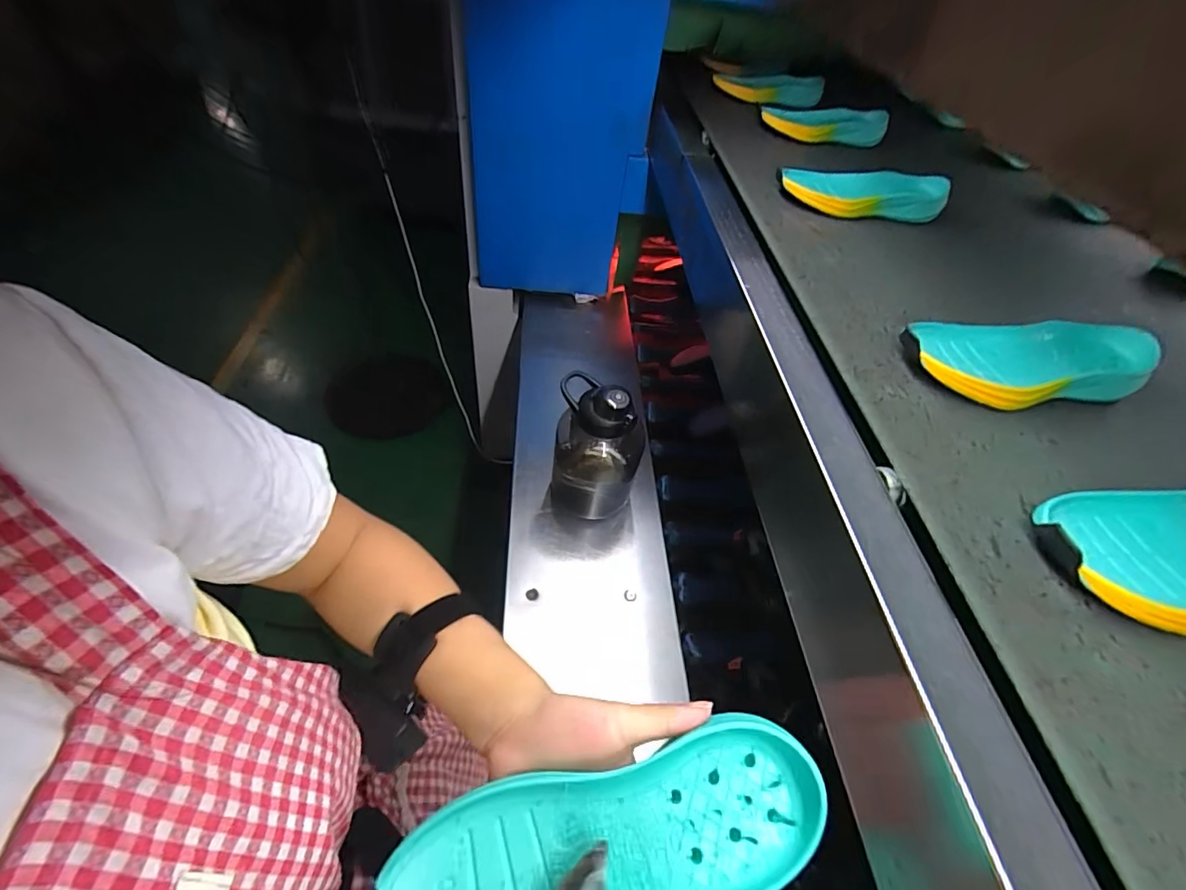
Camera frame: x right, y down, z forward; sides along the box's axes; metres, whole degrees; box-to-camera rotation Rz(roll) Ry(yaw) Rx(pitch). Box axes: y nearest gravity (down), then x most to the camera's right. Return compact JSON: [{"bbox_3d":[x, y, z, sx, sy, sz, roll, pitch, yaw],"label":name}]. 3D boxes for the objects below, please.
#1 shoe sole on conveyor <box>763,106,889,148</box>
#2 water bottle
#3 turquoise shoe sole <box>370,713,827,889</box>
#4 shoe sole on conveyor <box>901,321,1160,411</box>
[{"bbox_3d":[0.368,-0.510,0.793,0.192,0.030,0.068,0,53,0],"label":"shoe sole on conveyor"},{"bbox_3d":[-0.005,0.018,0.733,0.109,0.233,0.110,0,53,0],"label":"water bottle"},{"bbox_3d":[0.007,0.197,0.239,0.214,0.022,0.079,-12,54,-10],"label":"turquoise shoe sole"},{"bbox_3d":[0.362,-0.073,0.414,0.208,0.030,0.081,-3,53,-2],"label":"shoe sole on conveyor"}]

